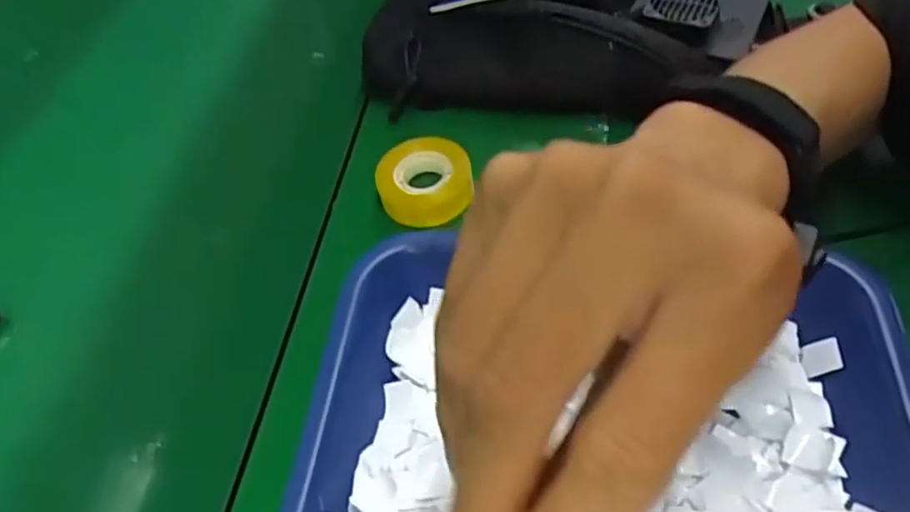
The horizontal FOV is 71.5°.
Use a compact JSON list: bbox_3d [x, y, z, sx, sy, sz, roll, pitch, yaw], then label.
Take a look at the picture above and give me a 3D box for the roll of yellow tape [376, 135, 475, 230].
[{"bbox_3d":[-0.019,-0.044,0.392,0.056,0.031,0.052,-2,53,2],"label":"roll of yellow tape"}]

